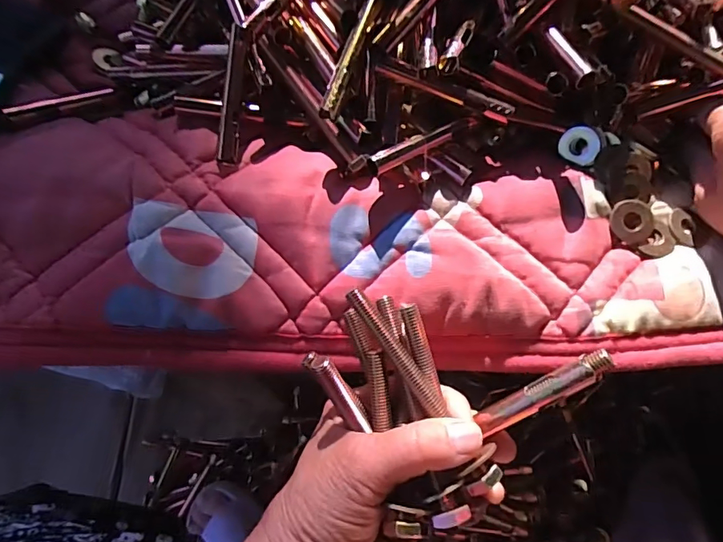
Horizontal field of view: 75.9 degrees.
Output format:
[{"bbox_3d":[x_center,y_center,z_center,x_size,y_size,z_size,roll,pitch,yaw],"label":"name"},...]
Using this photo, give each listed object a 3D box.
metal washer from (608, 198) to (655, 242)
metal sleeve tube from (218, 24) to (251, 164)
[{"bbox_3d":[0.160,-0.030,0.273,0.024,0.004,0.025,-1,79,7],"label":"metal washer"},{"bbox_3d":[-0.076,-0.106,0.278,0.010,0.006,0.082,5,87,1],"label":"metal sleeve tube"}]

